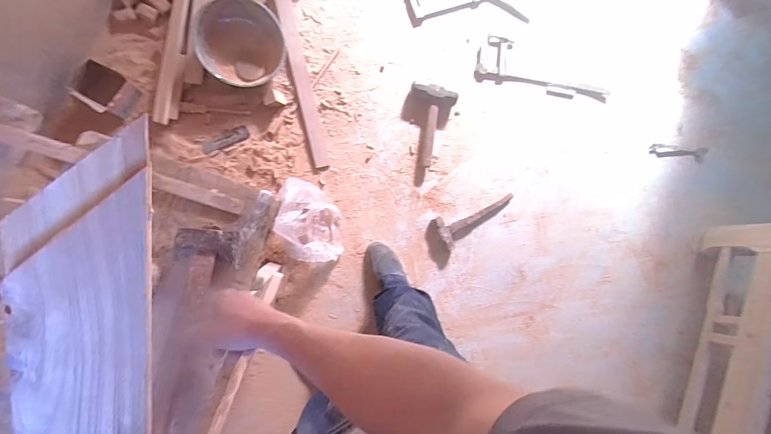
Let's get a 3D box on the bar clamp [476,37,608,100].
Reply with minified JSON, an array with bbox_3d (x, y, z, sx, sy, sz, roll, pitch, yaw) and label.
[{"bbox_3d":[0.615,-0.571,1.451,0.542,0.037,0.177,7,86,-9],"label":"bar clamp"}]

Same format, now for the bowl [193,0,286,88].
[{"bbox_3d":[-0.463,-0.559,1.219,0.263,0.091,0.257,0,87,-10],"label":"bowl"}]

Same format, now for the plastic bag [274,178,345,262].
[{"bbox_3d":[-0.235,0.019,1.213,0.208,0.171,0.248,8,86,-9],"label":"plastic bag"}]

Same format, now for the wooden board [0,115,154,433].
[{"bbox_3d":[-0.246,0.290,0.320,0.082,0.017,0.710,1,105,-27],"label":"wooden board"}]

